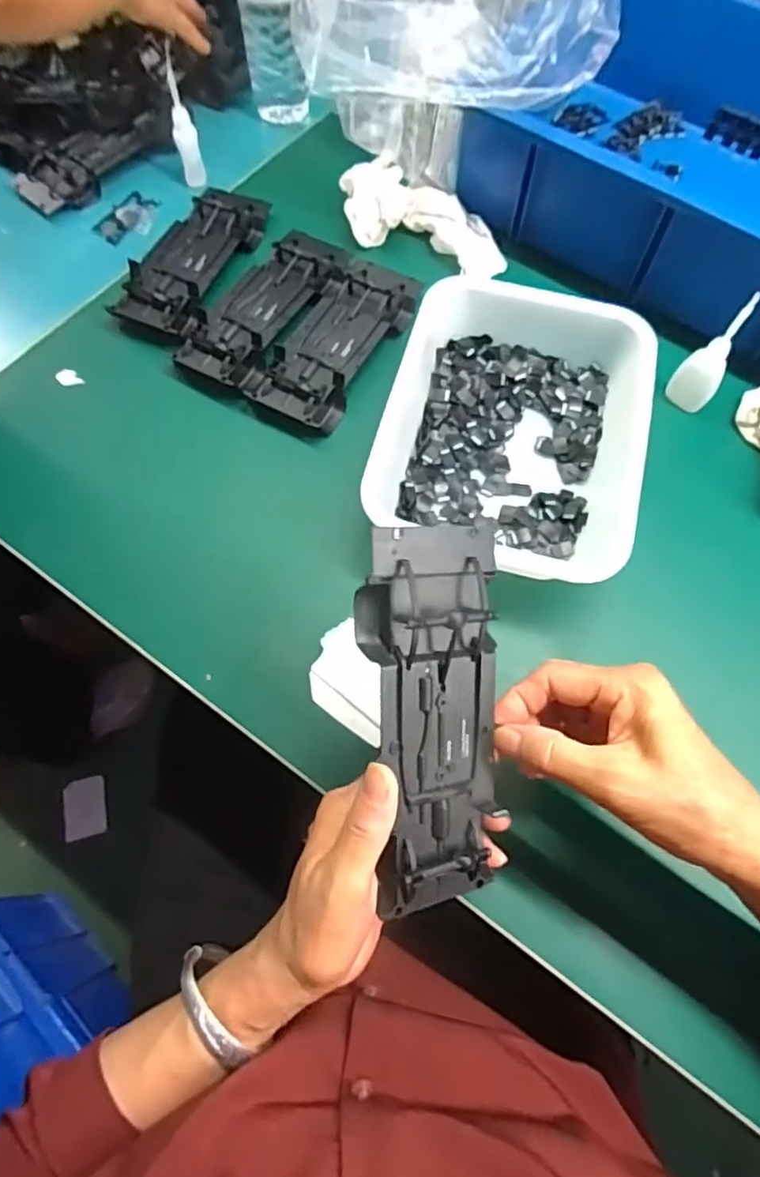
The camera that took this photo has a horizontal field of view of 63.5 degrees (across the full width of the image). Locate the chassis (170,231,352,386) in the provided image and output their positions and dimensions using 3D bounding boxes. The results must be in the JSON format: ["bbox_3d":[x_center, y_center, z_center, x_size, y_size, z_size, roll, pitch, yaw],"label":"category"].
[{"bbox_3d":[-0.099,-0.258,0.550,0.069,0.024,0.191,27,68,9],"label":"chassis"}]

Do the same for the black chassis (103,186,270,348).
[{"bbox_3d":[-0.173,-0.301,0.574,0.080,0.034,0.193,16,67,4],"label":"black chassis"}]

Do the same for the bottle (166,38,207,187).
[{"bbox_3d":[-0.196,-0.458,0.605,0.022,0.112,0.027,-14,68,-8],"label":"bottle"}]

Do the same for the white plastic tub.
[{"bbox_3d":[0.103,-0.127,0.483,0.186,0.058,0.243,15,67,4],"label":"white plastic tub"}]

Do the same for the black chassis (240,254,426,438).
[{"bbox_3d":[-0.036,-0.223,0.539,0.082,0.023,0.192,28,68,9],"label":"black chassis"}]

